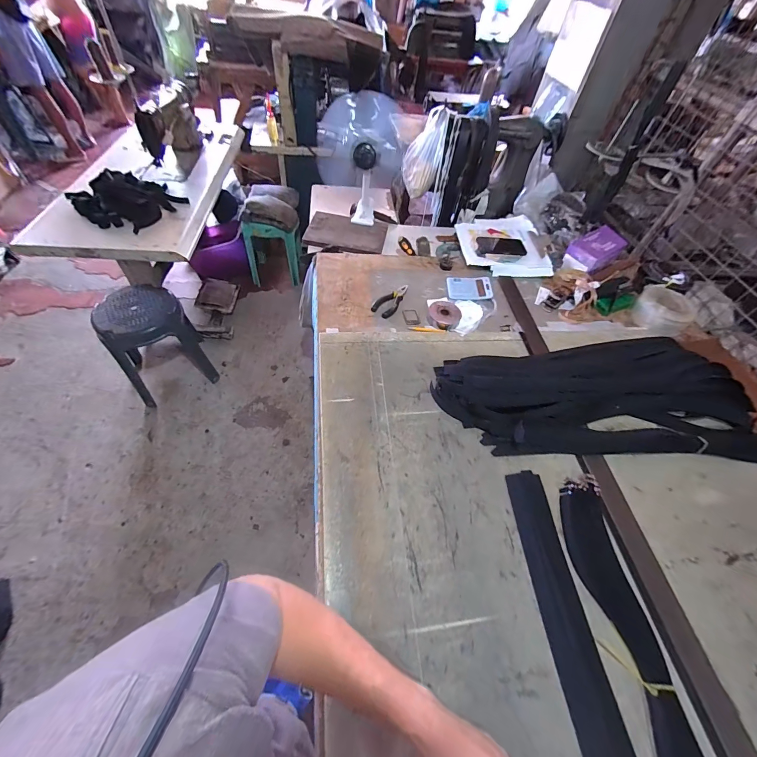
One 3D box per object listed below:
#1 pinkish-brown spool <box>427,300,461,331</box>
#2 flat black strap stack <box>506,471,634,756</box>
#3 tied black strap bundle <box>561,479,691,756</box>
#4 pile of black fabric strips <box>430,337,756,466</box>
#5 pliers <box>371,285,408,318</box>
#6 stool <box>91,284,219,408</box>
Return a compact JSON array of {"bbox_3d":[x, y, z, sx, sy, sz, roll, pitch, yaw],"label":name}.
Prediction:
[{"bbox_3d":[0.194,-0.189,0.956,0.095,0.027,0.104,1,58,-2],"label":"pinkish-brown spool"},{"bbox_3d":[0.325,0.518,0.469,0.079,0.010,0.762,-3,55,-5],"label":"flat black strap stack"},{"bbox_3d":[0.443,0.535,0.469,0.118,0.042,0.751,-7,59,-7],"label":"tied black strap bundle"},{"bbox_3d":[0.552,0.028,0.791,0.830,0.054,0.314,4,53,-4],"label":"pile of black fabric strips"},{"bbox_3d":[0.043,-0.239,0.980,0.060,0.020,0.147,29,55,14],"label":"pliers"},{"bbox_3d":[-1.047,-0.162,1.550,0.364,0.473,0.394,-26,61,-24],"label":"stool"}]

